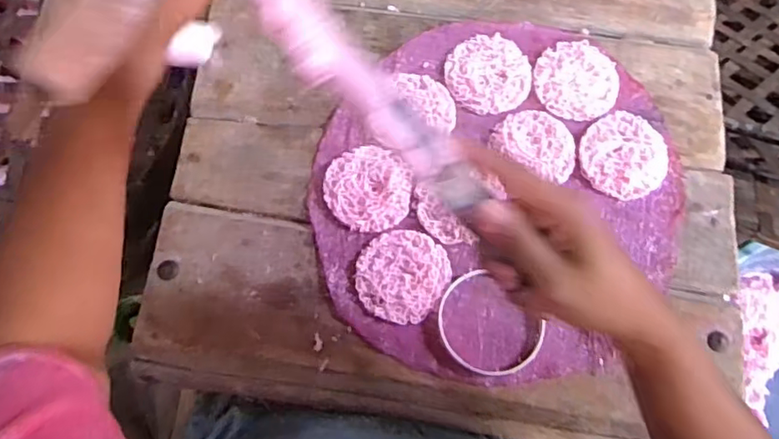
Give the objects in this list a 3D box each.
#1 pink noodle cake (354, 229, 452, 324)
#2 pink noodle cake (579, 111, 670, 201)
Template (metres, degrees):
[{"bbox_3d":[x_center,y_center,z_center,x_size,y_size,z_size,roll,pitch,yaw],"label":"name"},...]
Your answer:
[{"bbox_3d":[0.011,0.047,0.517,0.076,0.007,0.078,0,71,-1],"label":"pink noodle cake"},{"bbox_3d":[0.217,-0.059,0.558,0.079,0.012,0.078,0,71,-1],"label":"pink noodle cake"}]

